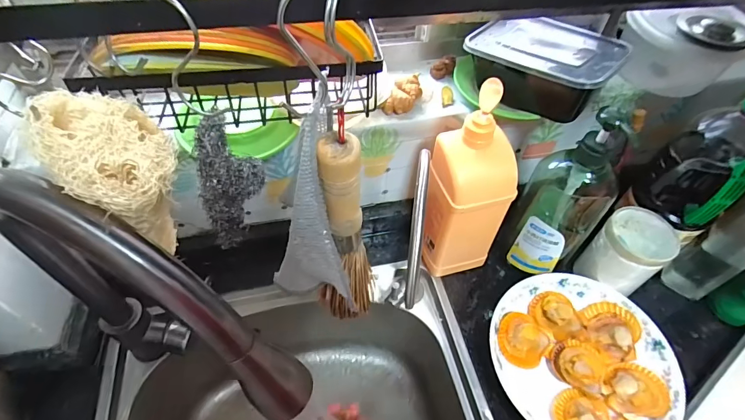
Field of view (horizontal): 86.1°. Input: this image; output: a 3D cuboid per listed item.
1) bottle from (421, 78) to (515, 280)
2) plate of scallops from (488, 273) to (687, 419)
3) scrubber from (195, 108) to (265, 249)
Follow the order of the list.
[{"bbox_3d":[0.122,-0.023,0.506,0.091,0.270,0.073,-10,53,-10],"label":"bottle"},{"bbox_3d":[0.263,0.188,0.510,0.209,0.042,0.220,1,52,-1],"label":"plate of scallops"},{"bbox_3d":[-0.086,-0.018,0.247,0.030,0.087,0.032,-2,30,-4],"label":"scrubber"}]

